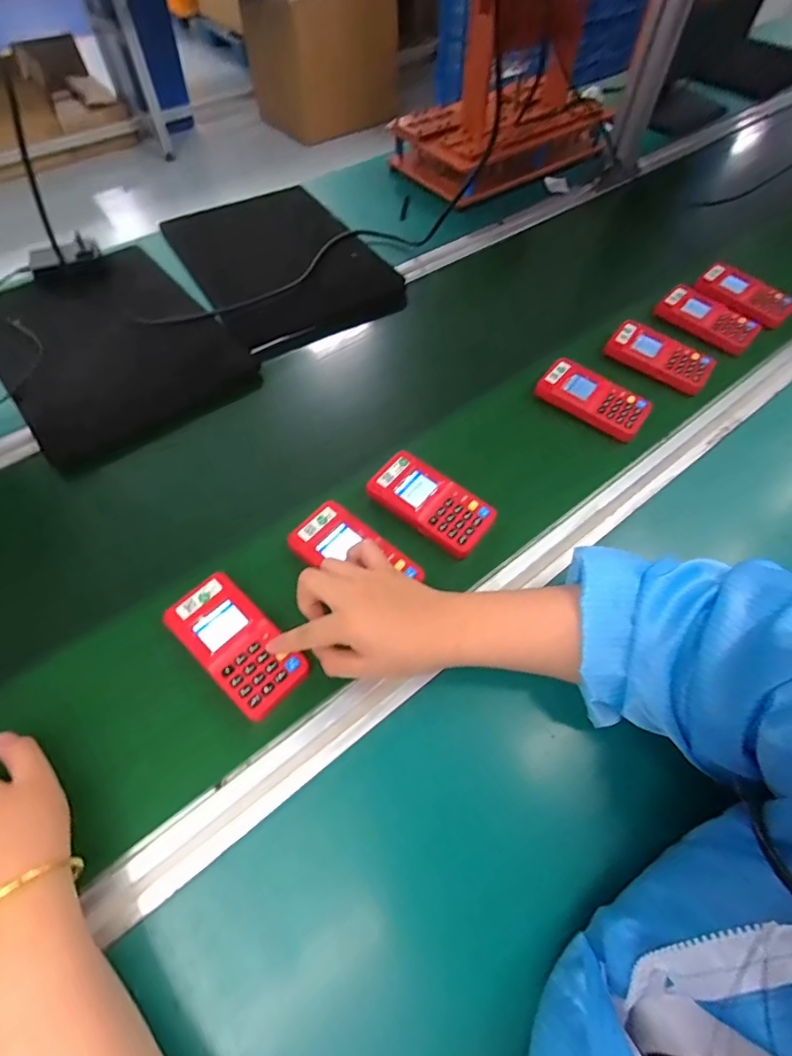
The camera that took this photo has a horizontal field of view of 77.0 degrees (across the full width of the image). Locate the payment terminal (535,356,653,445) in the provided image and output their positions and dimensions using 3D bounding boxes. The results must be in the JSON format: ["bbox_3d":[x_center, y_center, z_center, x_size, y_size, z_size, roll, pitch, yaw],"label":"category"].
[{"bbox_3d":[0.234,-0.155,0.591,0.126,0.032,0.056,35,59,21],"label":"payment terminal"}]

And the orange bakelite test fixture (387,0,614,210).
[{"bbox_3d":[0.191,-0.764,0.846,0.361,0.268,0.199,-31,61,-23],"label":"orange bakelite test fixture"}]

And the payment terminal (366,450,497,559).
[{"bbox_3d":[0.034,-0.027,0.498,0.122,0.021,0.064,31,58,19],"label":"payment terminal"}]

